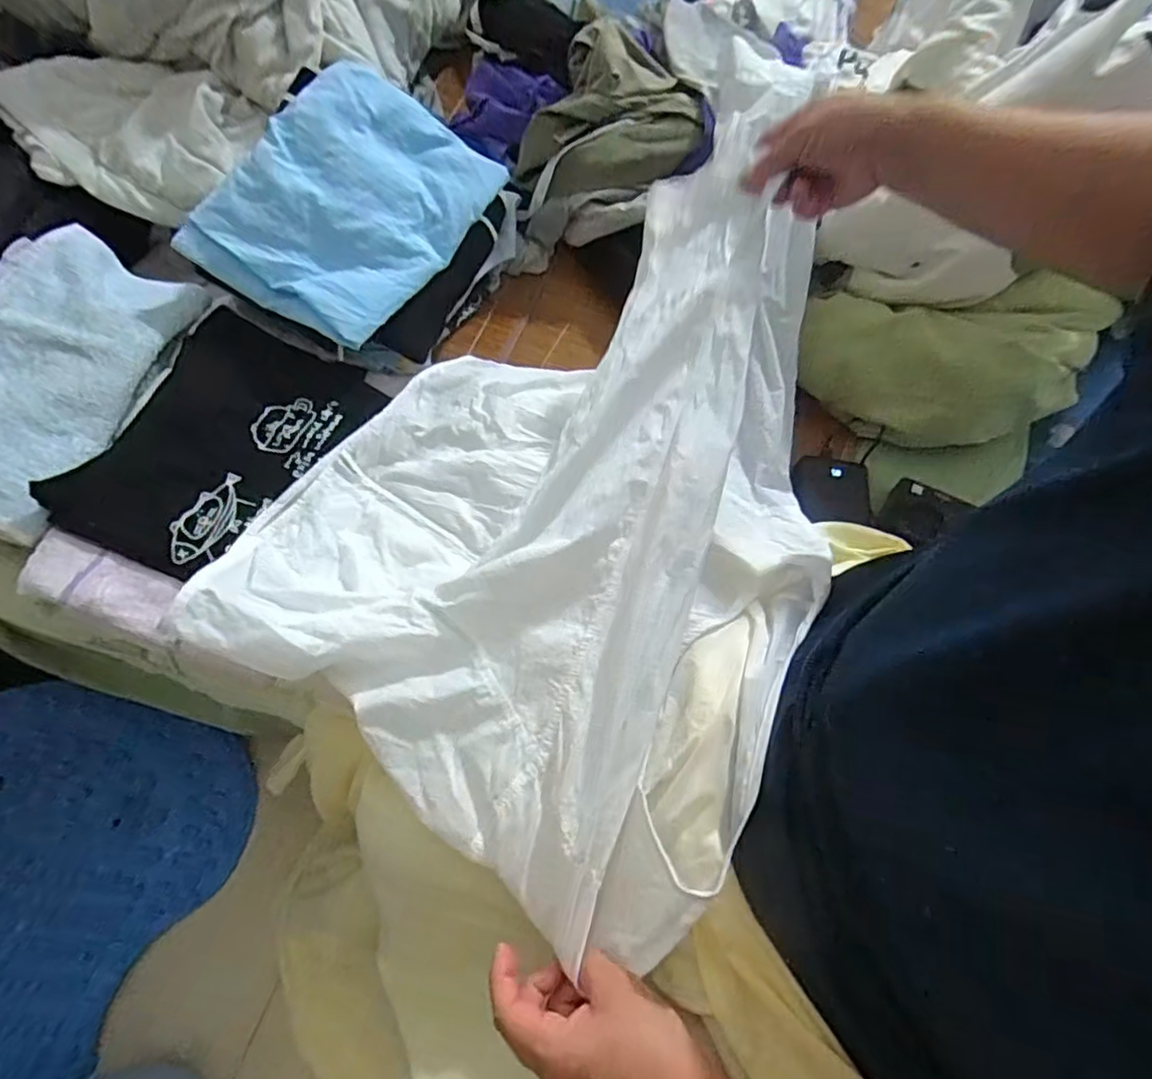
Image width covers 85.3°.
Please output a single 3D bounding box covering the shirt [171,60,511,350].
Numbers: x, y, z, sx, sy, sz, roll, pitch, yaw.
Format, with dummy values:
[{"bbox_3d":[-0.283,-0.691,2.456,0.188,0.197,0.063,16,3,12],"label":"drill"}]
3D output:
[{"bbox_3d":[-0.222,-0.331,0.613,0.213,0.026,0.253,31,81,-6],"label":"shirt"}]

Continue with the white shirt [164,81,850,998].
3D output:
[{"bbox_3d":[0.021,-0.059,0.512,0.439,0.167,0.566,34,71,12],"label":"white shirt"}]

